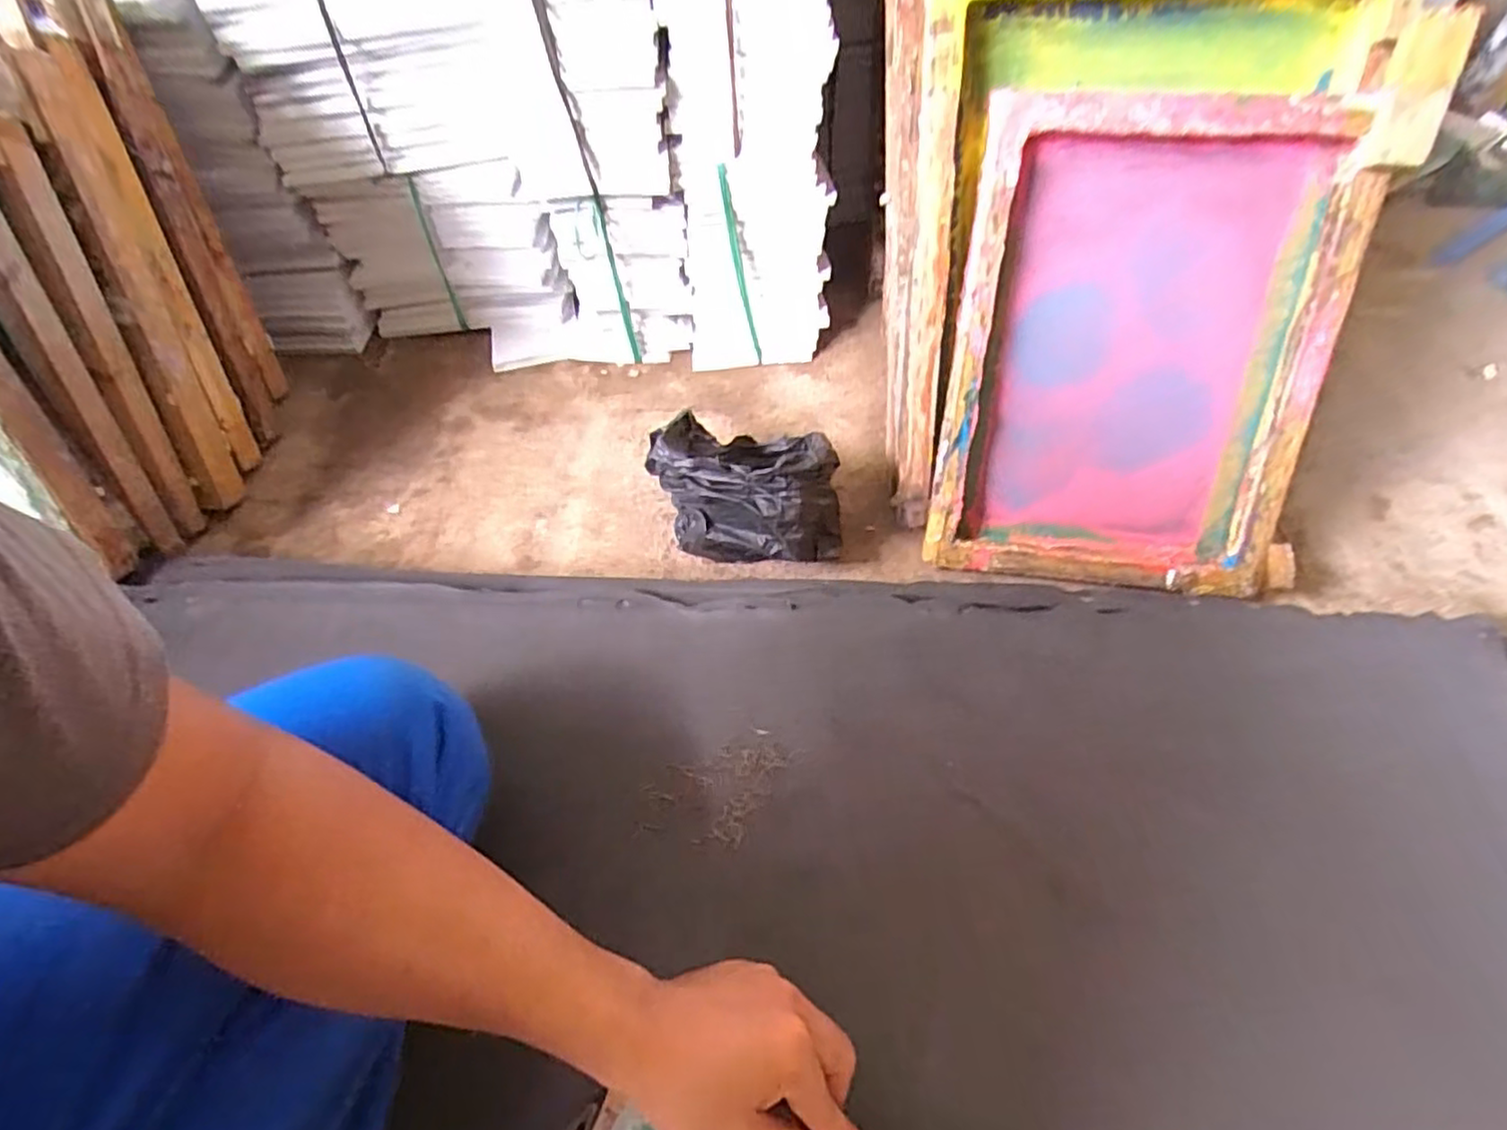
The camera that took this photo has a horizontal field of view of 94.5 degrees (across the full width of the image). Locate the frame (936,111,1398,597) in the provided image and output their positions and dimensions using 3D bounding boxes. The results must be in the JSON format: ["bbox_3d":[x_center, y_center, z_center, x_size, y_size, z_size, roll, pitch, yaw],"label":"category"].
[{"bbox_3d":[0.322,-0.173,0.604,0.292,0.390,0.052,6,25,8],"label":"frame"}]

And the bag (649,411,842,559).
[{"bbox_3d":[-0.009,-0.082,0.689,0.184,0.123,0.141,2,55,6],"label":"bag"}]

